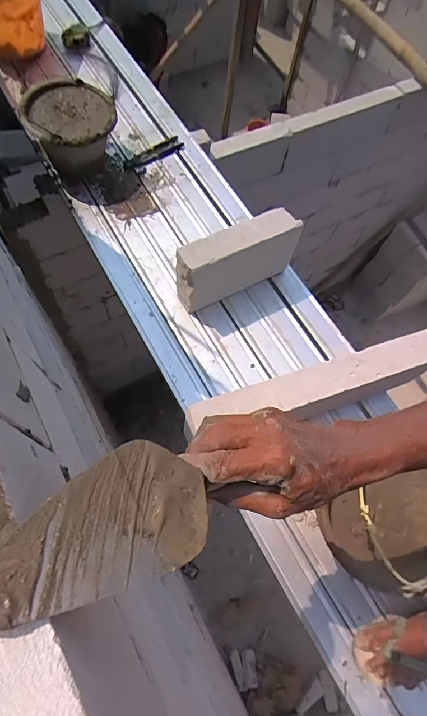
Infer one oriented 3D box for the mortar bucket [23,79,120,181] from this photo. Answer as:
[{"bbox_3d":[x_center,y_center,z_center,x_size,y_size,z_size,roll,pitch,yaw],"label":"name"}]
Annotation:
[{"bbox_3d":[-0.417,-0.681,1.213,0.242,0.177,0.300,-9,69,-7],"label":"mortar bucket"}]

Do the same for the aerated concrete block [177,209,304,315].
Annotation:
[{"bbox_3d":[0.062,-0.252,1.042,0.326,0.205,0.084,-27,73,-15],"label":"aerated concrete block"}]

